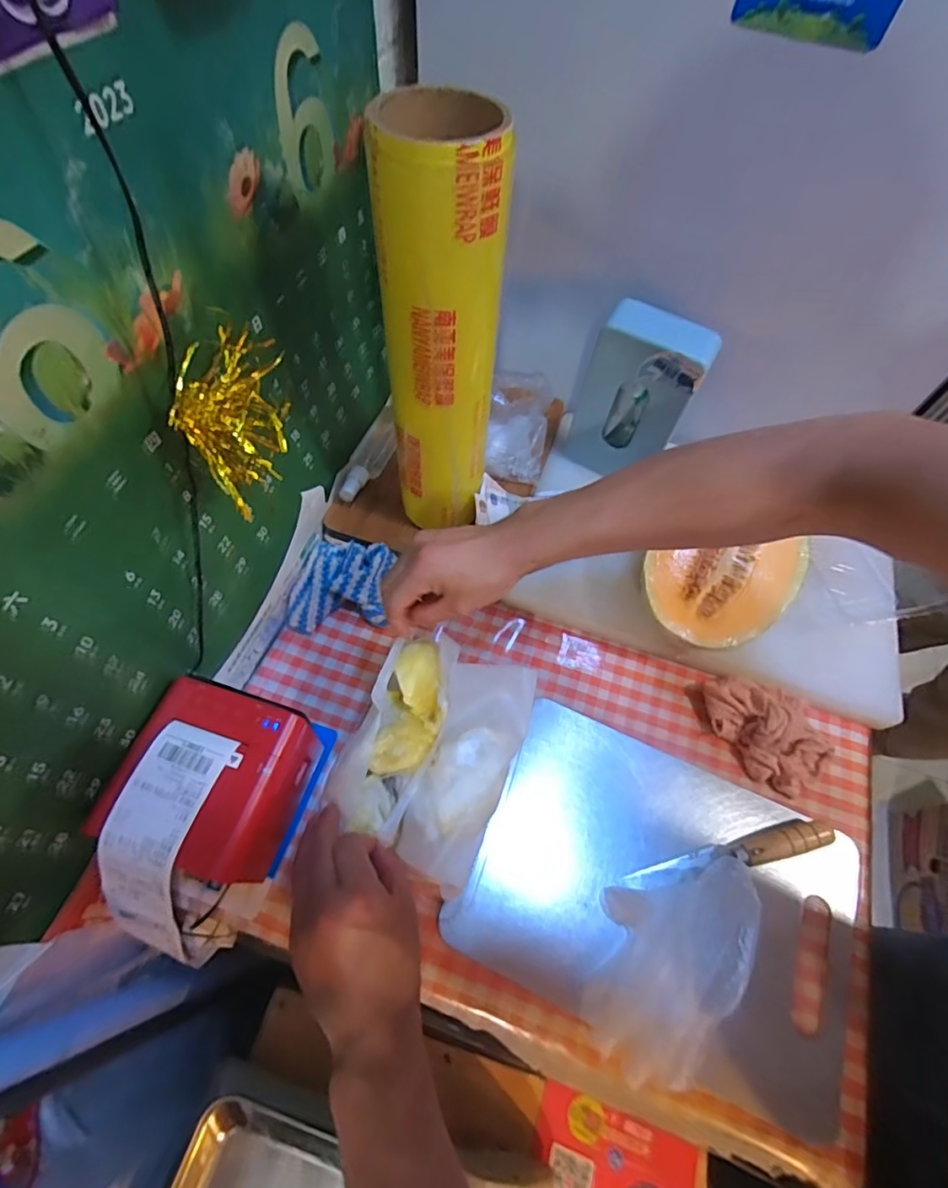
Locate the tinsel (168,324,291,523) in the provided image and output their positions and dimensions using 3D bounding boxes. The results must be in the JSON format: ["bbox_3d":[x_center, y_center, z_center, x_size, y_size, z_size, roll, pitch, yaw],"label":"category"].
[{"bbox_3d":[-0.162,-0.126,0.360,0.056,0.060,0.117,3,61,-2],"label":"tinsel"}]

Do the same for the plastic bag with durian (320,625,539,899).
[{"bbox_3d":[-0.032,0.128,0.449,0.132,0.052,0.184,21,62,7],"label":"plastic bag with durian"}]

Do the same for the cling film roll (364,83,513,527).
[{"bbox_3d":[-0.030,-0.195,0.451,0.086,0.329,0.089,2,61,-3],"label":"cling film roll"}]

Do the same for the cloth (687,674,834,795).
[{"bbox_3d":[0.298,0.133,0.530,0.095,0.038,0.129,-23,65,-16],"label":"cloth"}]

